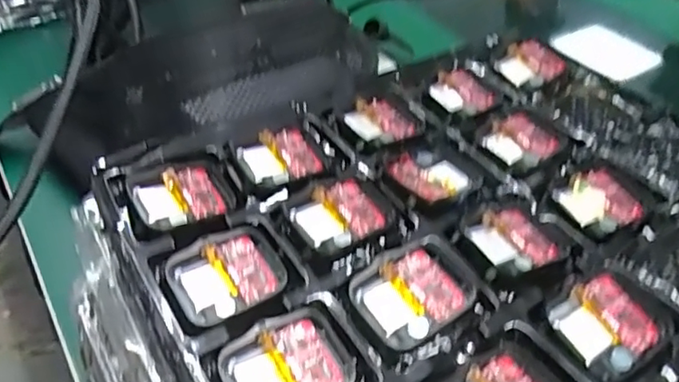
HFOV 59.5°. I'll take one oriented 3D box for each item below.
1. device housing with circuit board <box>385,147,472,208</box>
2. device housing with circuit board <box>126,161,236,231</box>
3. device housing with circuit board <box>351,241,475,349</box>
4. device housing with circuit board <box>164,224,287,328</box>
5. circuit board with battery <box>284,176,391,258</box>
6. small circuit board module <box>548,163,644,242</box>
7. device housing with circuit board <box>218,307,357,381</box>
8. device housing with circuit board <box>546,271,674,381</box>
[{"bbox_3d":[0.043,-0.007,0.284,0.037,0.006,0.039,-24,50,-26],"label":"device housing with circuit board"},{"bbox_3d":[-0.070,0.002,0.267,0.043,0.008,0.037,-20,48,-23],"label":"device housing with circuit board"},{"bbox_3d":[0.030,0.040,0.236,0.045,0.009,0.038,-23,50,-26],"label":"device housing with circuit board"},{"bbox_3d":[-0.045,0.033,0.242,0.044,0.009,0.036,-19,48,-22],"label":"device housing with circuit board"},{"bbox_3d":[-0.001,0.010,0.260,0.039,0.006,0.034,-20,49,-24],"label":"circuit board with battery"},{"bbox_3d":[0.123,0.005,0.282,0.040,0.005,0.036,-20,49,-23],"label":"small circuit board module"},{"bbox_3d":[-0.018,0.063,0.212,0.044,0.009,0.036,-20,48,-23],"label":"device housing with circuit board"},{"bbox_3d":[0.105,0.051,0.230,0.040,0.009,0.035,-23,50,-25],"label":"device housing with circuit board"}]

